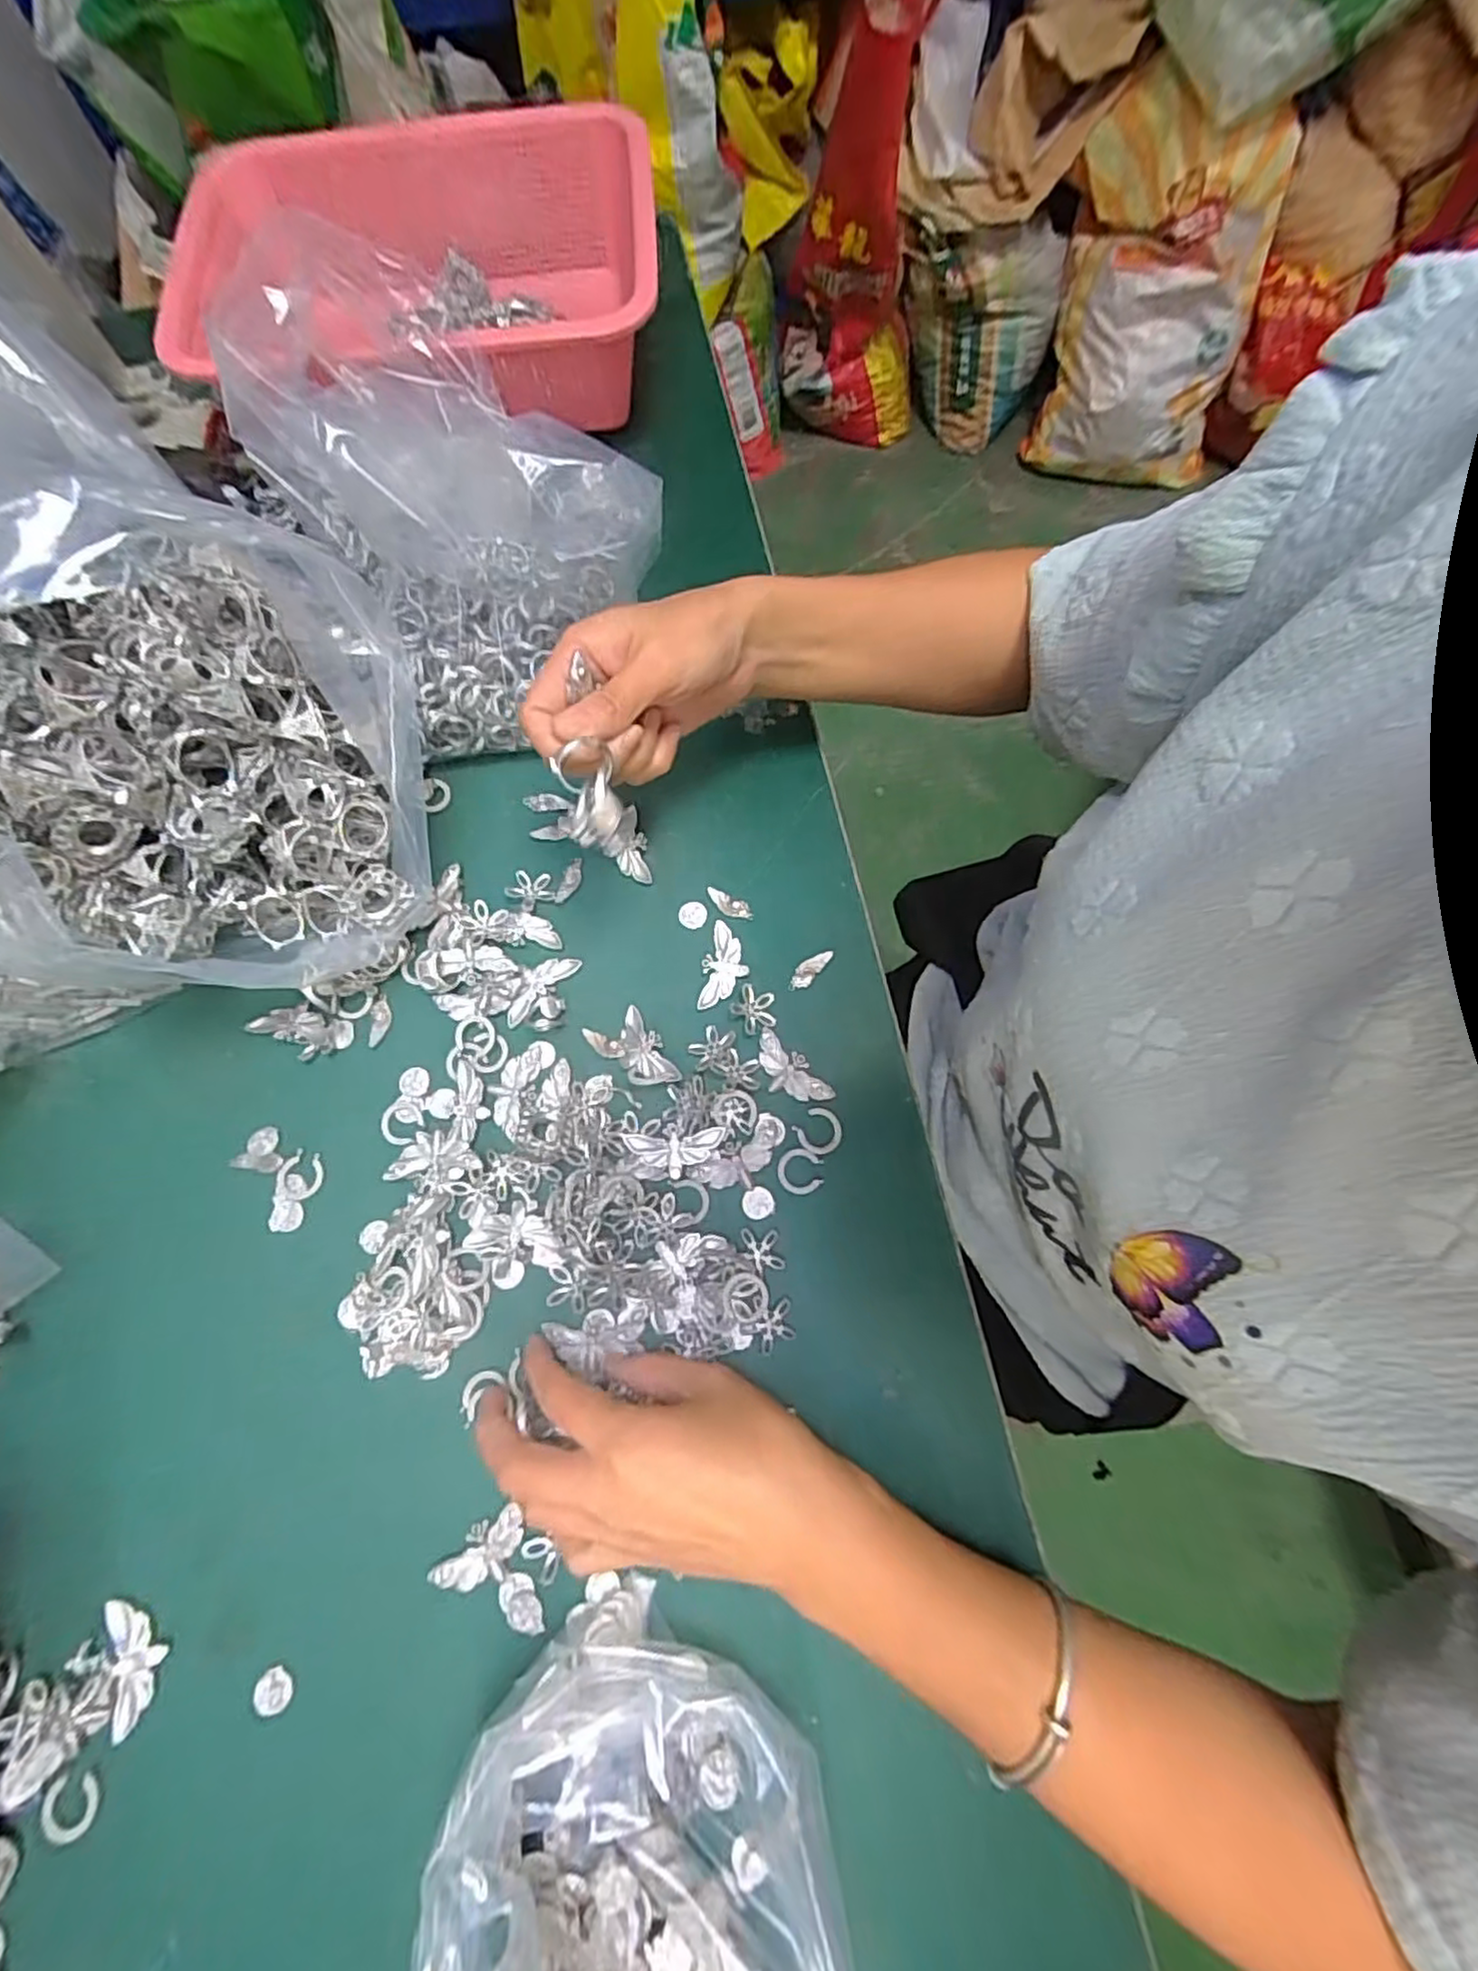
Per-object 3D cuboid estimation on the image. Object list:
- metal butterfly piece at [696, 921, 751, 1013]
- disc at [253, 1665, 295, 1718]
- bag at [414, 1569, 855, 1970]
[{"bbox_3d":[-0.008,-0.011,0.377,0.024,0.004,0.048,4,72,3],"label":"metal butterfly piece"},{"bbox_3d":[-0.194,0.294,0.293,0.016,0.004,0.015,-1,72,2],"label":"disc"},{"bbox_3d":[-0.025,0.316,0.233,0.122,0.089,0.163,-16,72,-3],"label":"bag"}]

